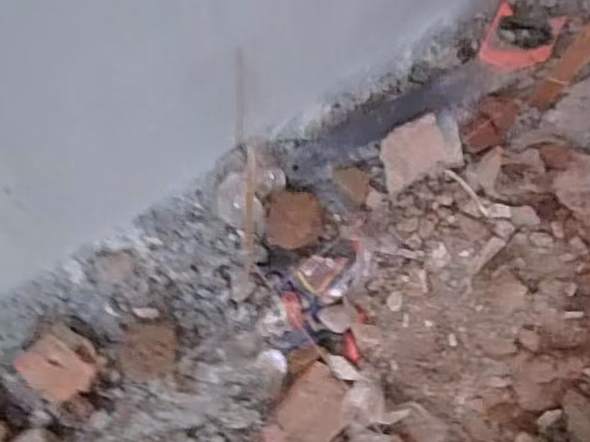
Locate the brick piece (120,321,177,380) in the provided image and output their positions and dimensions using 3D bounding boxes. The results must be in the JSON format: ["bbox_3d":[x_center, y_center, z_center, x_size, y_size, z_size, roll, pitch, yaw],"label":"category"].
[{"bbox_3d":[-0.205,0.183,0.884,0.075,0.039,0.086,7,67,3],"label":"brick piece"}]

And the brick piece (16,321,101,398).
[{"bbox_3d":[-0.328,0.200,0.864,0.091,0.032,0.090,-40,103,-13],"label":"brick piece"}]

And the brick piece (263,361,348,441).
[{"bbox_3d":[0.021,0.261,0.835,0.083,0.033,0.127,30,70,12],"label":"brick piece"}]

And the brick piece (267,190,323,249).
[{"bbox_3d":[-0.001,-0.004,0.970,0.079,0.041,0.092,3,67,1],"label":"brick piece"}]

